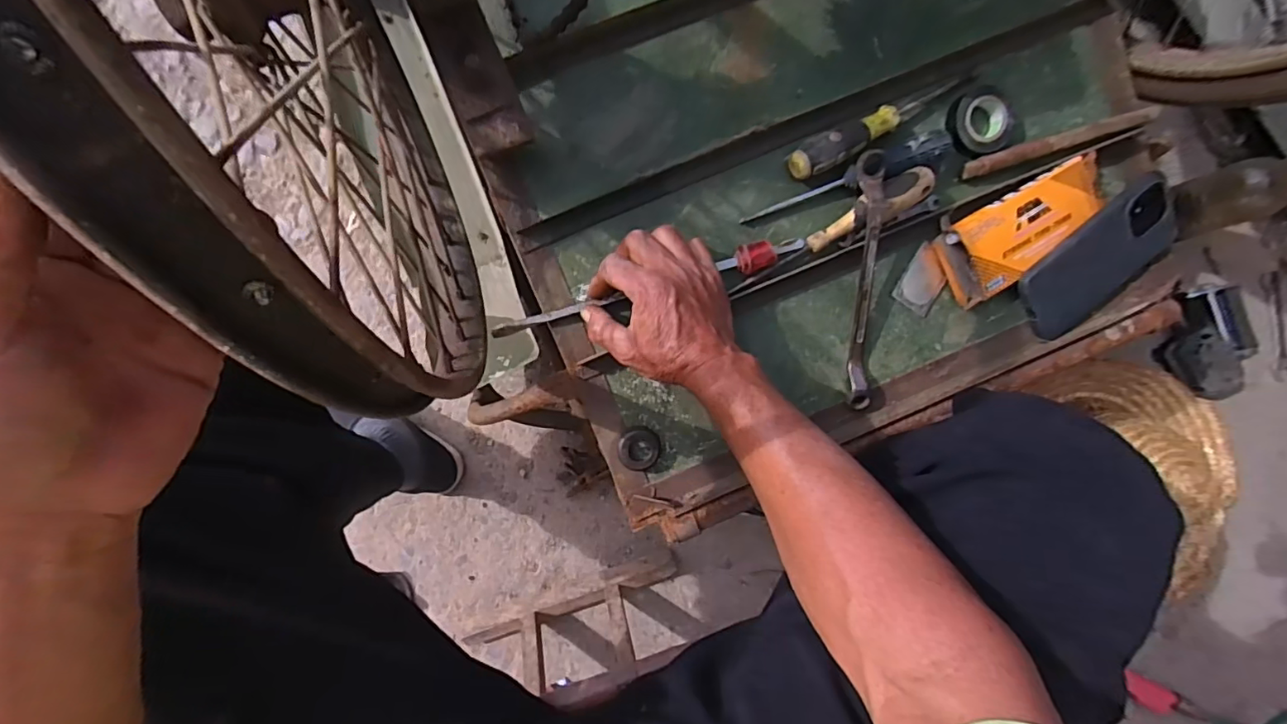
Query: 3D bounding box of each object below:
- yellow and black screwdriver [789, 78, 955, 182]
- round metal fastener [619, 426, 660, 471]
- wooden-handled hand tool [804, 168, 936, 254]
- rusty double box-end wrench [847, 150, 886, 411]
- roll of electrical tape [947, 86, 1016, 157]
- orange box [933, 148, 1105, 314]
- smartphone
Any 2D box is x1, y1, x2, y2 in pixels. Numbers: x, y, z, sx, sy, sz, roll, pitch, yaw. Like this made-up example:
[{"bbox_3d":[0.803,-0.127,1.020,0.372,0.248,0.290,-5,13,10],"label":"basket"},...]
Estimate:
[{"bbox_3d":[0.203,-0.205,0.472,0.170,0.026,0.029,-26,87,-3],"label":"yellow and black screwdriver"},{"bbox_3d":[-0.004,0.079,0.490,0.036,0.014,0.039,0,86,-1],"label":"round metal fastener"},{"bbox_3d":[0.196,-0.132,0.474,0.112,0.034,0.028,-29,87,-3],"label":"wooden-handled hand tool"},{"bbox_3d":[0.196,-0.066,0.479,0.021,0.019,0.222,-2,106,-1],"label":"rusty double box-end wrench"},{"bbox_3d":[0.302,-0.216,0.487,0.055,0.015,0.056,0,86,-1],"label":"roll of electrical tape"},{"bbox_3d":[0.348,-0.122,0.494,0.158,0.027,0.074,-32,87,-3],"label":"orange box"},{"bbox_3d":[0.429,-0.094,0.504,0.173,0.015,0.085,-36,116,-5],"label":"smartphone"}]

